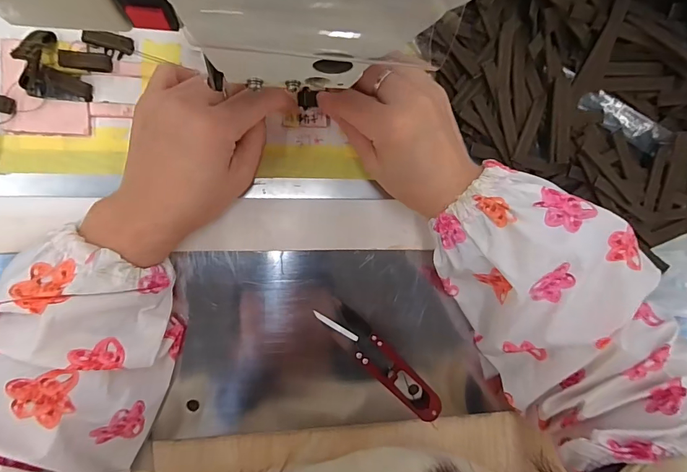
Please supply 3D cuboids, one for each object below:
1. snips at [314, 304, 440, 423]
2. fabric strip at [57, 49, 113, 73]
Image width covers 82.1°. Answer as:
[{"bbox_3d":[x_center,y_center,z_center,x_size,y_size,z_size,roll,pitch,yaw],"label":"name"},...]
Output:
[{"bbox_3d":[0.028,0.092,0.290,0.114,0.006,0.023,45,71,-4],"label":"snips"},{"bbox_3d":[-0.166,-0.113,0.254,0.030,0.004,0.012,1,94,-20],"label":"fabric strip"}]

